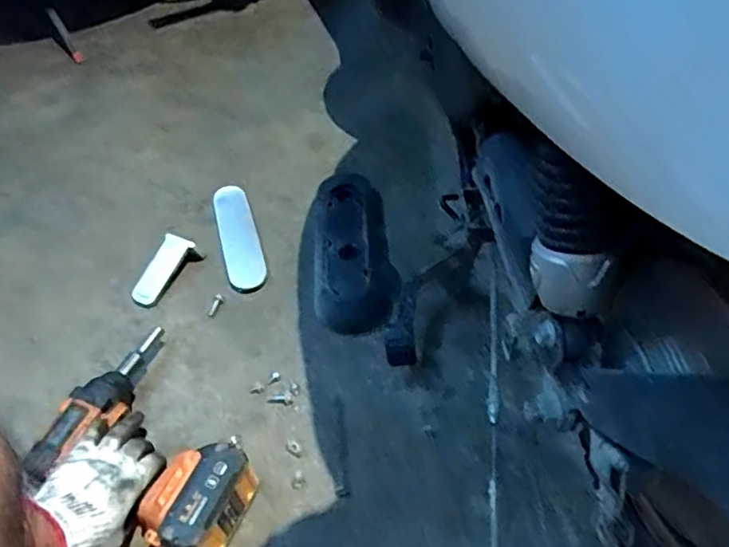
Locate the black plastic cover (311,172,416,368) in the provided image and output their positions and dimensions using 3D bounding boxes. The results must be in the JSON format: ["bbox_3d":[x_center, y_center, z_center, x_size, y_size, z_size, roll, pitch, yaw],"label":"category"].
[{"bbox_3d":[-0.013,-0.027,0.828,0.130,0.042,0.371,-5,49,-2],"label":"black plastic cover"}]

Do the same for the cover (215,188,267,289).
[{"bbox_3d":[-0.190,-0.059,0.879,0.054,0.017,0.199,-15,50,-11],"label":"cover"}]

